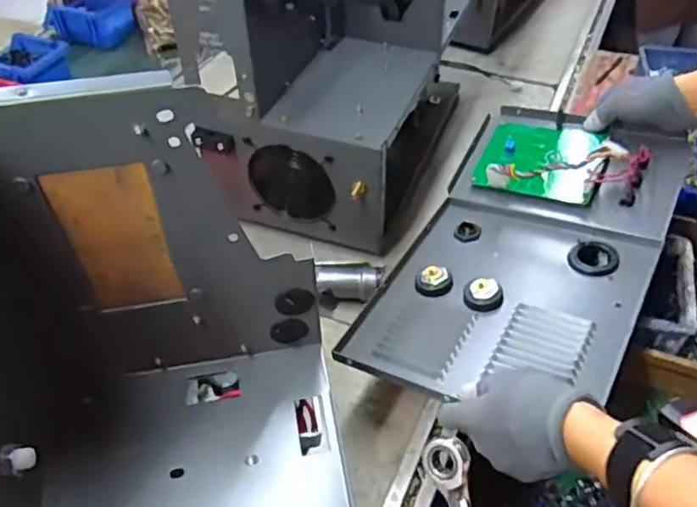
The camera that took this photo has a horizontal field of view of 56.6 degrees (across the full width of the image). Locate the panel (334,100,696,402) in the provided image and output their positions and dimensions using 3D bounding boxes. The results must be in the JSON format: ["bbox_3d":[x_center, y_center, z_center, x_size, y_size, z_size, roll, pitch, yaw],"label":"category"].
[{"bbox_3d":[0.185,-0.010,0.671,0.238,0.054,0.395,18,56,27],"label":"panel"}]

